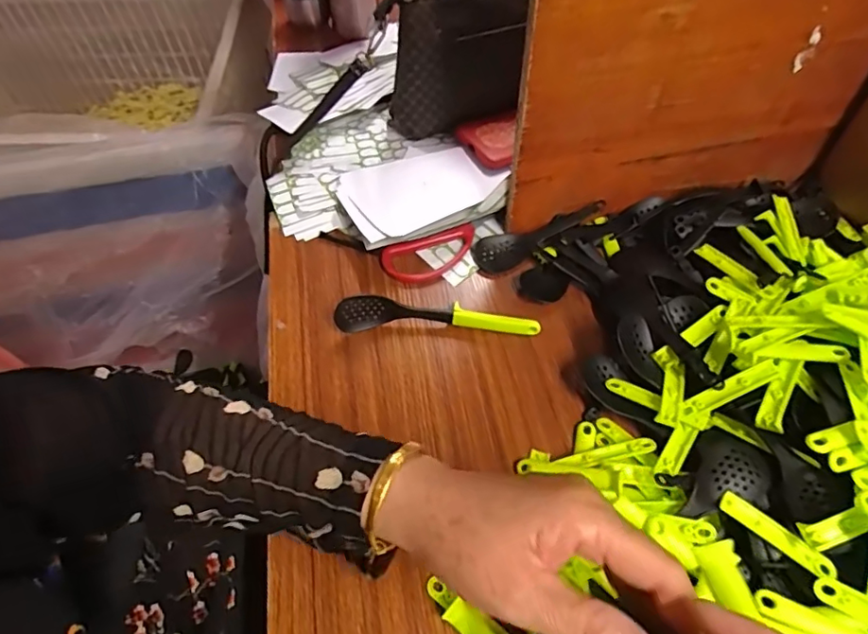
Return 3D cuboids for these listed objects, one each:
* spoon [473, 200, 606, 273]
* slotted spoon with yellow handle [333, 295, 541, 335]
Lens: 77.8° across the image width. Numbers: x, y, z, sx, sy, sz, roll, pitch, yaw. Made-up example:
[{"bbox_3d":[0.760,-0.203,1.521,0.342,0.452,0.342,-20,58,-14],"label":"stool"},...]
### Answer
[{"bbox_3d":[0.101,-0.079,0.519,0.130,0.013,0.034,-24,58,4],"label":"spoon"},{"bbox_3d":[0.003,-0.001,0.468,0.173,0.037,0.019,0,56,1],"label":"slotted spoon with yellow handle"}]

